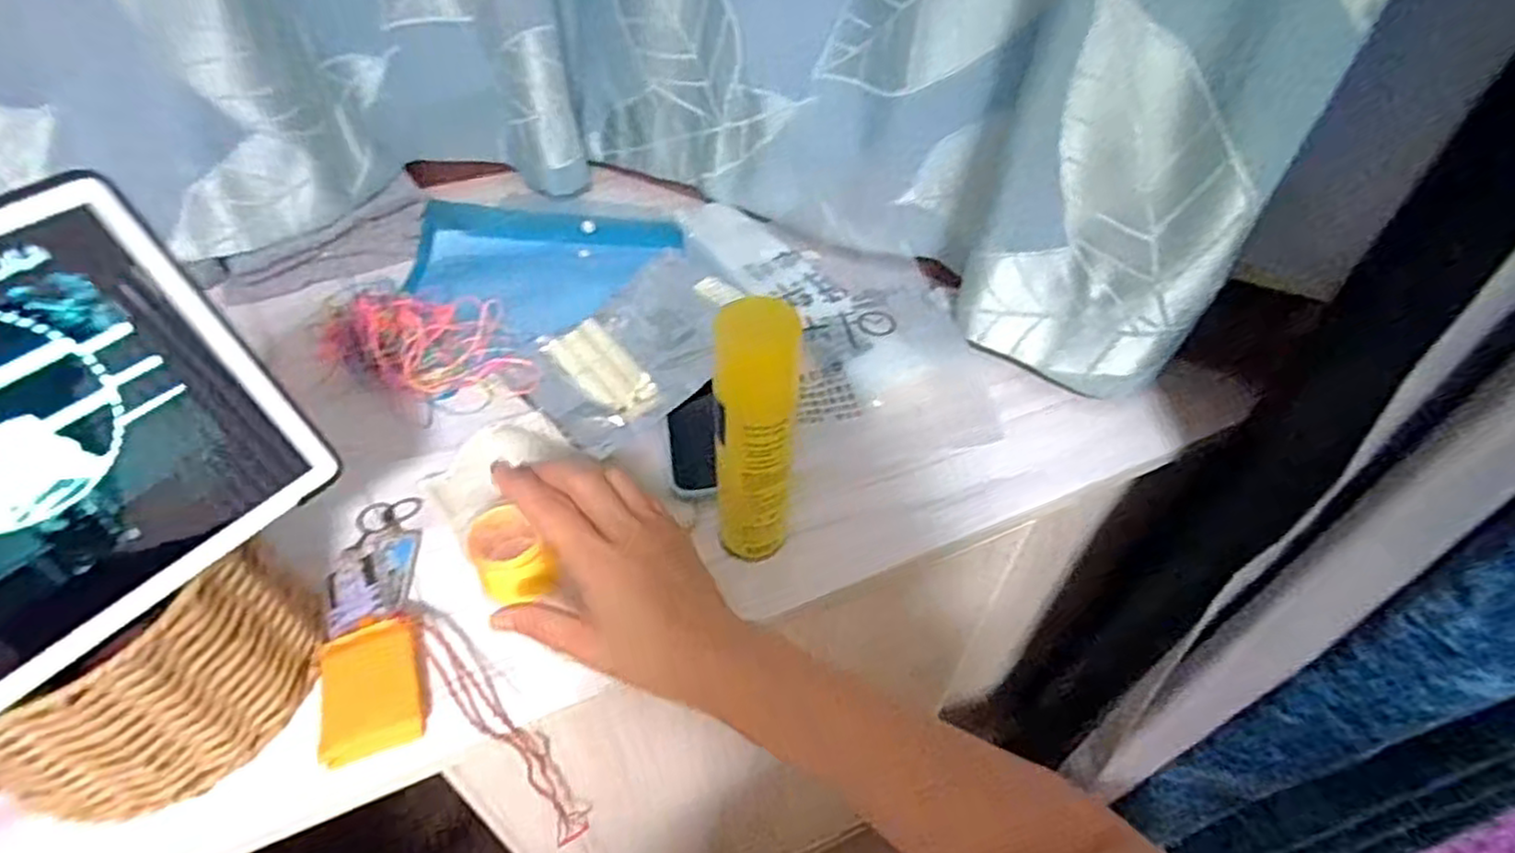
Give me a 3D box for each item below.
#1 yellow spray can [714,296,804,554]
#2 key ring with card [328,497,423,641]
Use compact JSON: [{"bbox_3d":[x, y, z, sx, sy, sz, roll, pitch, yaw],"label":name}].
[{"bbox_3d":[-0.001,0.007,0.398,0.042,0.163,0.036,-3,47,-5],"label":"yellow spray can"},{"bbox_3d":[-0.239,0.085,0.444,0.048,0.014,0.099,-7,47,-8],"label":"key ring with card"}]

